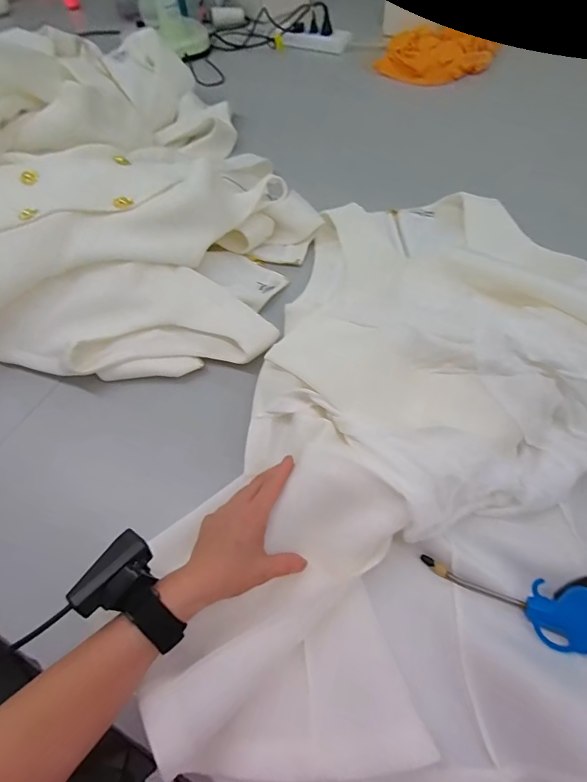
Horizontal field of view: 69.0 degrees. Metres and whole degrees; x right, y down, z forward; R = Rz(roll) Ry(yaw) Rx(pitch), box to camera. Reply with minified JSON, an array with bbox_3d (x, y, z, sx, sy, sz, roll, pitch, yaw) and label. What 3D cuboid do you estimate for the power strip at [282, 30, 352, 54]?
[{"bbox_3d":[0.068,-1.021,1.247,0.190,0.044,0.032,5,58,6],"label":"power strip"}]

